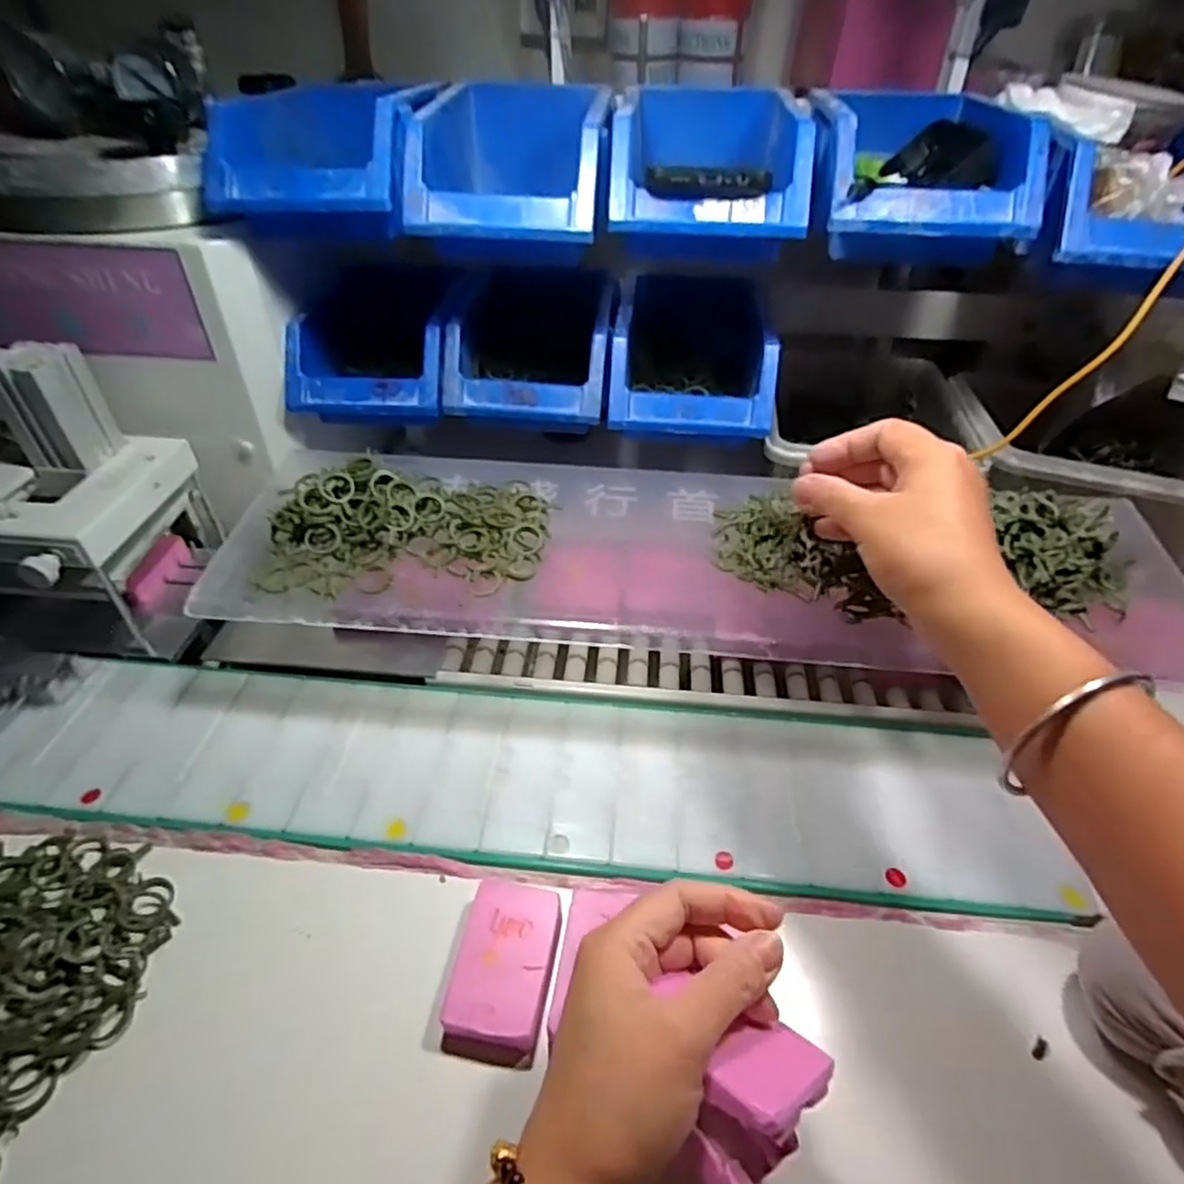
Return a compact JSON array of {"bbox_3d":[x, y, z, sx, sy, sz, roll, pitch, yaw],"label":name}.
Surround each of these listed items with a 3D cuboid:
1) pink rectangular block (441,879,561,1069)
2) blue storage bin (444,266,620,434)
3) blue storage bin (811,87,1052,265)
[{"bbox_3d":[-0.044,0.186,0.340,0.047,0.016,0.078,8,43,6],"label":"pink rectangular block"},{"bbox_3d":[-0.047,-0.201,0.554,0.124,0.078,0.151,4,42,2],"label":"blue storage bin"},{"bbox_3d":[0.218,-0.279,0.458,0.127,0.070,0.179,7,42,6],"label":"blue storage bin"}]

